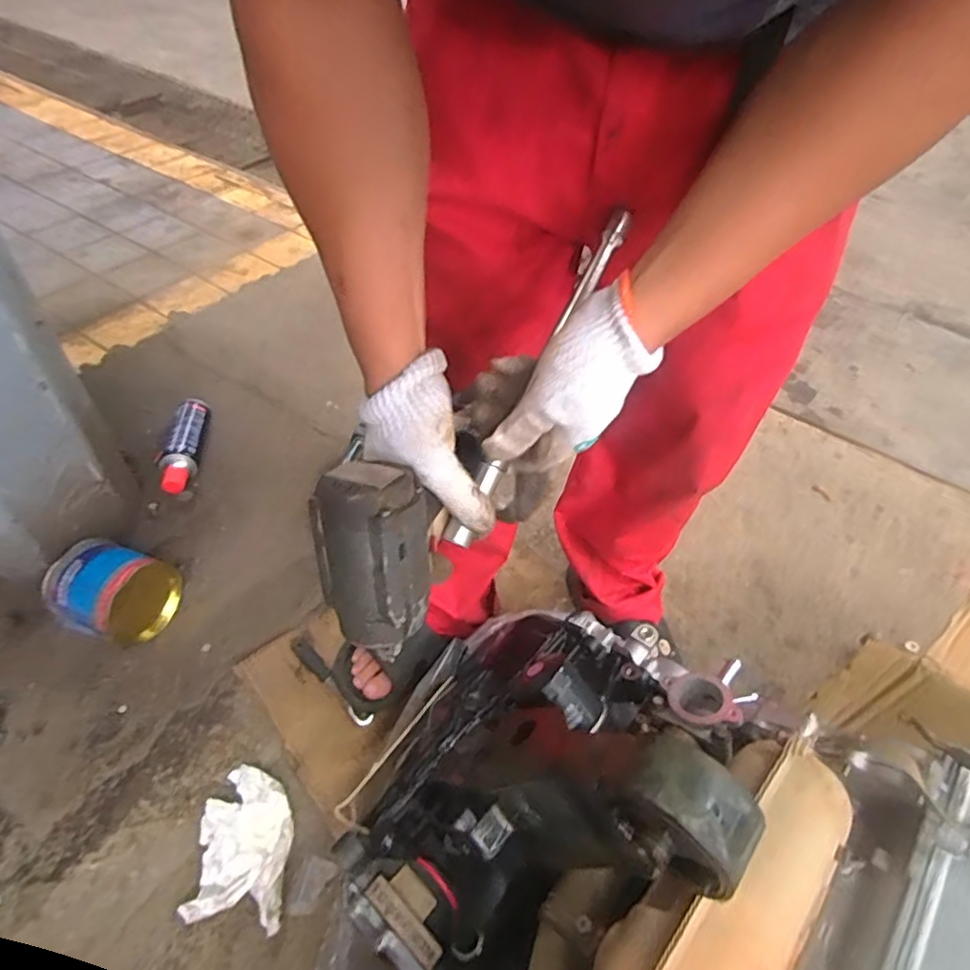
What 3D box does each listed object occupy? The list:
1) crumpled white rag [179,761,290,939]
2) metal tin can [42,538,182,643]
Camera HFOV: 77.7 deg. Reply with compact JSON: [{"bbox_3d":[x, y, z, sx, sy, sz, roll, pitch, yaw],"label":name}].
[{"bbox_3d":[-0.284,0.421,0.708,0.113,0.033,0.165,2,49,-3],"label":"crumpled white rag"},{"bbox_3d":[-0.510,0.143,0.819,0.136,0.104,0.125,17,49,9],"label":"metal tin can"}]

